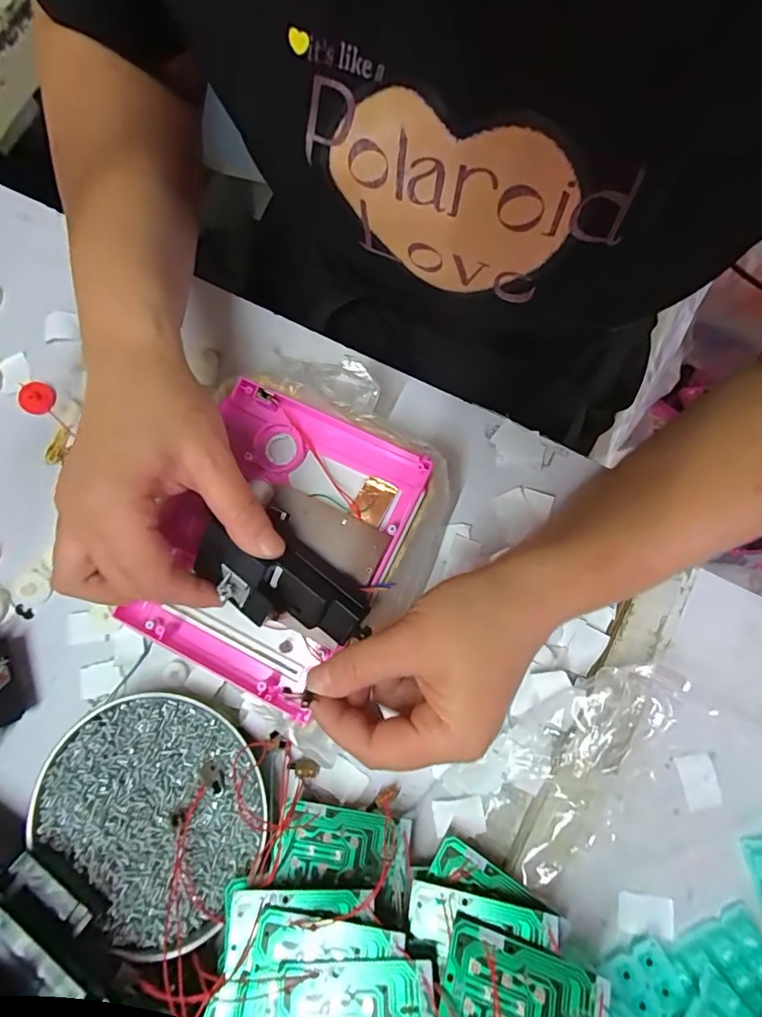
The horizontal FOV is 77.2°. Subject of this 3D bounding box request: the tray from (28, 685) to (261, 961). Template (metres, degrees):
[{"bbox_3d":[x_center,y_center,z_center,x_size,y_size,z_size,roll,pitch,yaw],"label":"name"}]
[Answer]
[{"bbox_3d":[-0.133,0.176,0.279,0.128,0.014,0.116,34,79,9],"label":"tray"}]

